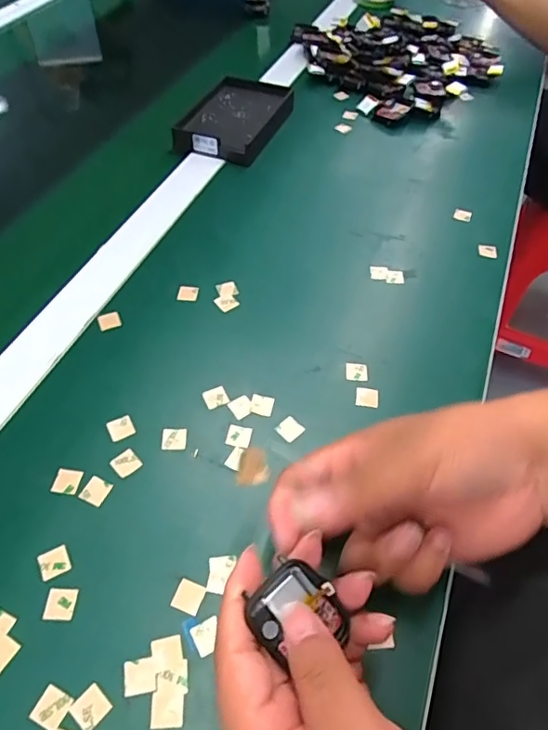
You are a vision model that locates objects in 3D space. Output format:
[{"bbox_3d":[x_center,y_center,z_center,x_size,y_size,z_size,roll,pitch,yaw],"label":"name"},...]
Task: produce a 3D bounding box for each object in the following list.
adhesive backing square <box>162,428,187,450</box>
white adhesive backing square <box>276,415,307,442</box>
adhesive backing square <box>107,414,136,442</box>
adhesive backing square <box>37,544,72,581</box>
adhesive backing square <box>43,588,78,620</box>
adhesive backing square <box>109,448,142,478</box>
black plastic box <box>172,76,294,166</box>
[{"bbox_3d":[-0.067,0.049,0.350,0.016,0.004,0.016,-1,54,-3],"label":"adhesive backing square"},{"bbox_3d":[0.011,0.043,0.358,0.016,0.004,0.017,37,59,25],"label":"white adhesive backing square"},{"bbox_3d":[-0.103,0.042,0.352,0.016,0.004,0.016,-23,62,-21],"label":"adhesive backing square"},{"bbox_3d":[-0.124,0.112,0.298,0.016,0.004,0.016,-22,57,-21],"label":"adhesive backing square"},{"bbox_3d":[-0.116,0.130,0.285,0.016,0.004,0.016,4,52,-2],"label":"adhesive backing square"},{"bbox_3d":[-0.095,0.063,0.338,0.016,0.004,0.016,-34,63,-26],"label":"adhesive backing square"},{"bbox_3d":[-0.042,-0.276,0.585,0.095,0.025,0.139,19,54,12],"label":"black plastic box"}]

